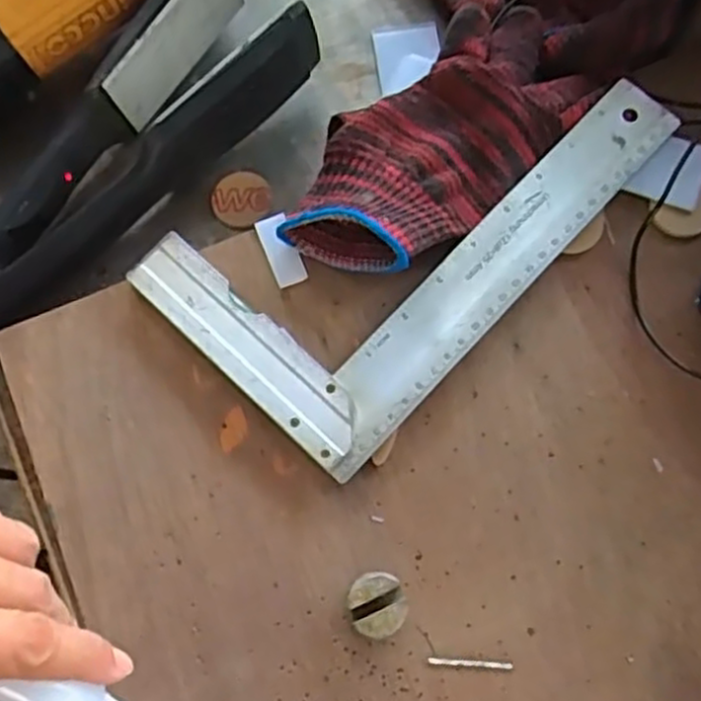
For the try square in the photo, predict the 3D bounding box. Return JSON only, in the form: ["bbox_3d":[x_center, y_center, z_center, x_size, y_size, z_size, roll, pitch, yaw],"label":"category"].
[{"bbox_3d":[0.031,-0.072,0.391,0.145,0.021,0.255,42,81,14],"label":"try square"}]

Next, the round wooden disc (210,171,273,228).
[{"bbox_3d":[-0.060,-0.085,0.419,0.033,0.004,0.033,-1,74,4],"label":"round wooden disc"}]

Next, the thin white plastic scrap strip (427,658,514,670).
[{"bbox_3d":[0.053,0.138,0.331,0.036,0.004,0.004,2,74,5],"label":"thin white plastic scrap strip"}]

